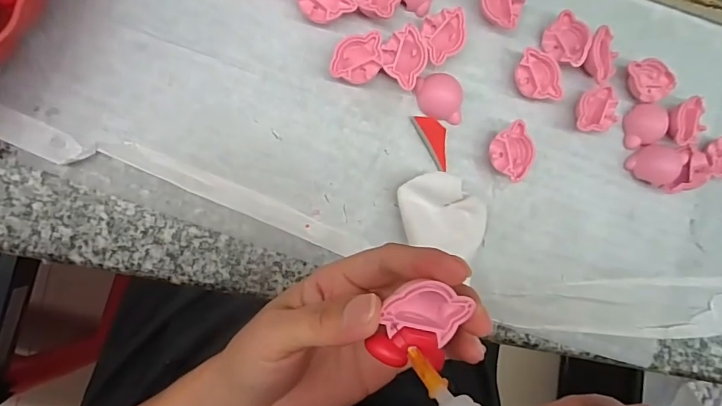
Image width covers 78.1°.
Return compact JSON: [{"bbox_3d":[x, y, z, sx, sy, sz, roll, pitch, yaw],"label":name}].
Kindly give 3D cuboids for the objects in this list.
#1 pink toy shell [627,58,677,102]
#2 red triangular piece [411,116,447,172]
[{"bbox_3d":[0.194,-0.084,0.299,0.029,0.010,0.029,0,89,-9],"label":"pink toy shell"},{"bbox_3d":[0.047,-0.040,0.279,0.016,0.006,0.037,-29,93,-9],"label":"red triangular piece"}]

